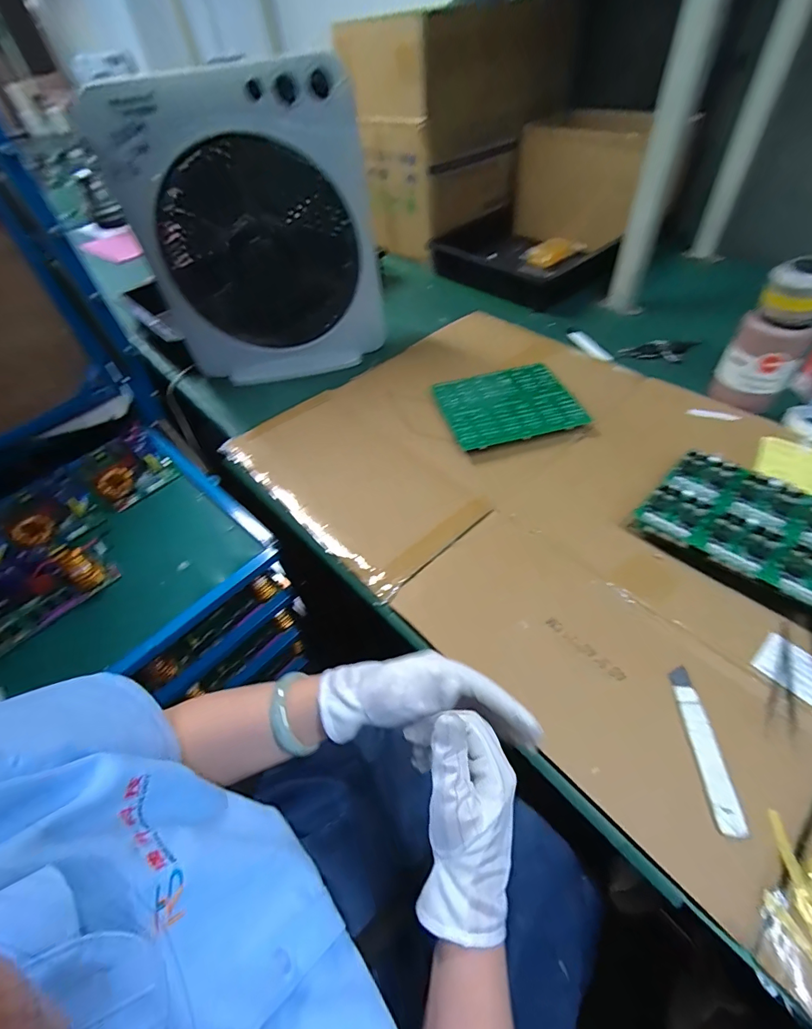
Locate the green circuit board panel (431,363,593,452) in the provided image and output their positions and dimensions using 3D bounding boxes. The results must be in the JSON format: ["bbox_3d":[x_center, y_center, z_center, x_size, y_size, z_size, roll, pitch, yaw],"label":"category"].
[{"bbox_3d":[0.166,-0.179,0.723,0.211,0.029,0.167,-13,49,-5],"label":"green circuit board panel"}]

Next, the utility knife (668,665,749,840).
[{"bbox_3d":[0.271,0.209,0.397,0.022,0.006,0.138,0,50,7],"label":"utility knife"}]

